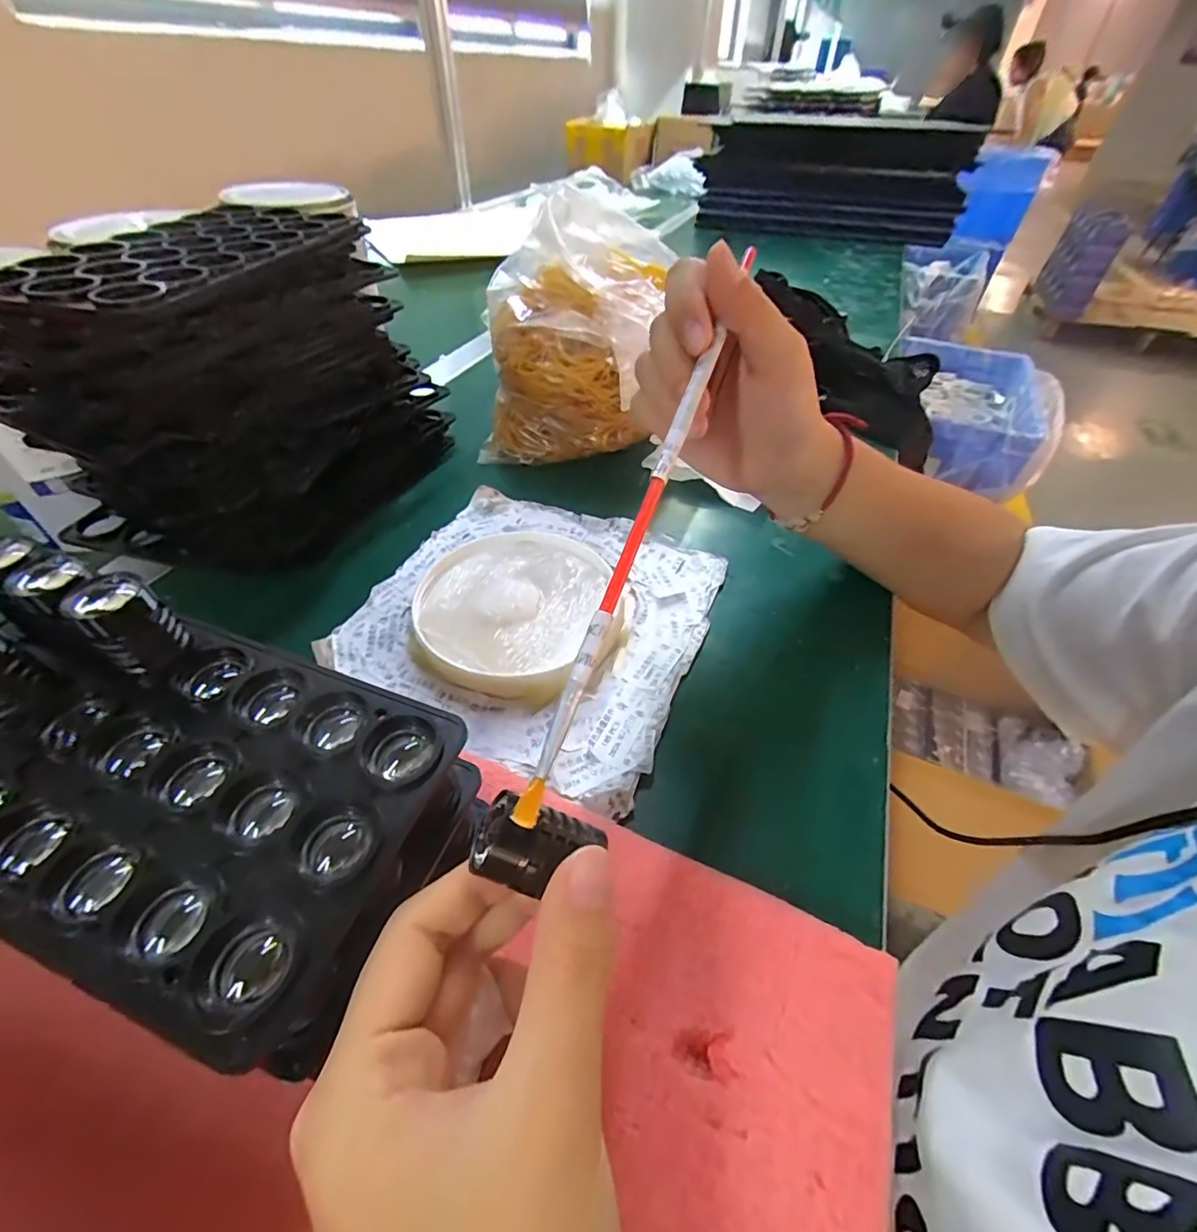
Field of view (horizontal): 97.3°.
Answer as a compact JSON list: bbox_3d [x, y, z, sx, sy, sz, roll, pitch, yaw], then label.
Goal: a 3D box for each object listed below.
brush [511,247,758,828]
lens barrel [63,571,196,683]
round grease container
[{"bbox_3d":[0.022,-0.050,0.183,0.006,0.004,0.240,17,68,14],"label":"brush"},{"bbox_3d":[-0.160,0.005,0.184,0.024,0.033,0.021,33,53,26],"label":"lens barrel"},{"bbox_3d":[-0.049,-0.006,0.316,0.119,0.017,0.121,1,46,-1],"label":"round grease container"}]

